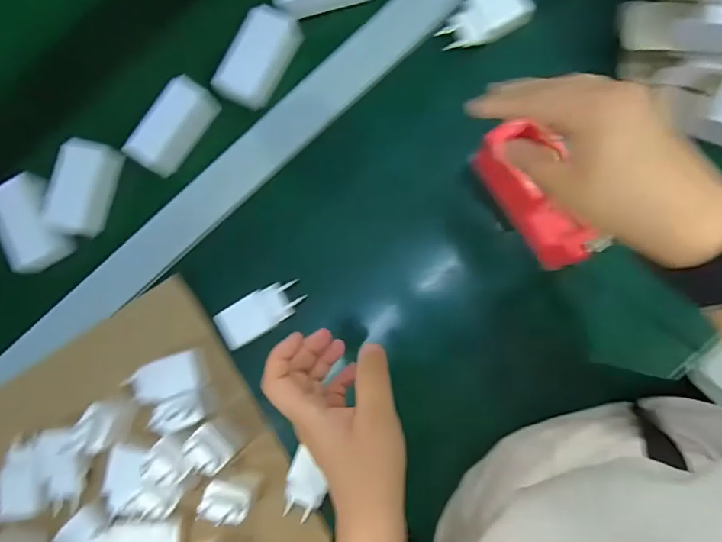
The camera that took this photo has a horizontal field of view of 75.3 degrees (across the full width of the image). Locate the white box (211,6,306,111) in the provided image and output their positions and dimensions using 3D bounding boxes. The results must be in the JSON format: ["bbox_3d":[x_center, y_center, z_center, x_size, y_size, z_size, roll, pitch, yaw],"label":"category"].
[{"bbox_3d":[-0.106,-0.224,0.488,0.055,0.042,0.110,33,90,7],"label":"white box"}]

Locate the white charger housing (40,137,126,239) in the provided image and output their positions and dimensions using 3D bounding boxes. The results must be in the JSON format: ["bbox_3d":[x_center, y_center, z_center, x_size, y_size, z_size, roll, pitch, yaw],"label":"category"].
[{"bbox_3d":[-0.292,-0.087,0.488,0.048,0.044,0.097,20,89,7],"label":"white charger housing"}]

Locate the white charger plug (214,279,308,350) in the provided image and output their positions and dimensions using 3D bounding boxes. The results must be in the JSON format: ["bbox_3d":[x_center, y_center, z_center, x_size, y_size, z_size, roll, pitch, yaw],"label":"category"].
[{"bbox_3d":[-0.097,0.039,0.449,0.082,0.024,0.039,-33,84,3],"label":"white charger plug"}]

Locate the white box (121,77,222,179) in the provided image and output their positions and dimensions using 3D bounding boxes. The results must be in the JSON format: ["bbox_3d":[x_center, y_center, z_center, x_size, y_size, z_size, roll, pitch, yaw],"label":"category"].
[{"bbox_3d":[-0.194,-0.150,0.483,0.033,0.055,0.099,34,90,7],"label":"white box"}]

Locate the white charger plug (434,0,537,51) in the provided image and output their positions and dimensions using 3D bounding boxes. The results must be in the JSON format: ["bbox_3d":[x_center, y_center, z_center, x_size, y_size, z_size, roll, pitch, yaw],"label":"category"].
[{"bbox_3d":[0.122,-0.248,0.461,0.090,0.021,0.048,-27,84,4],"label":"white charger plug"}]

